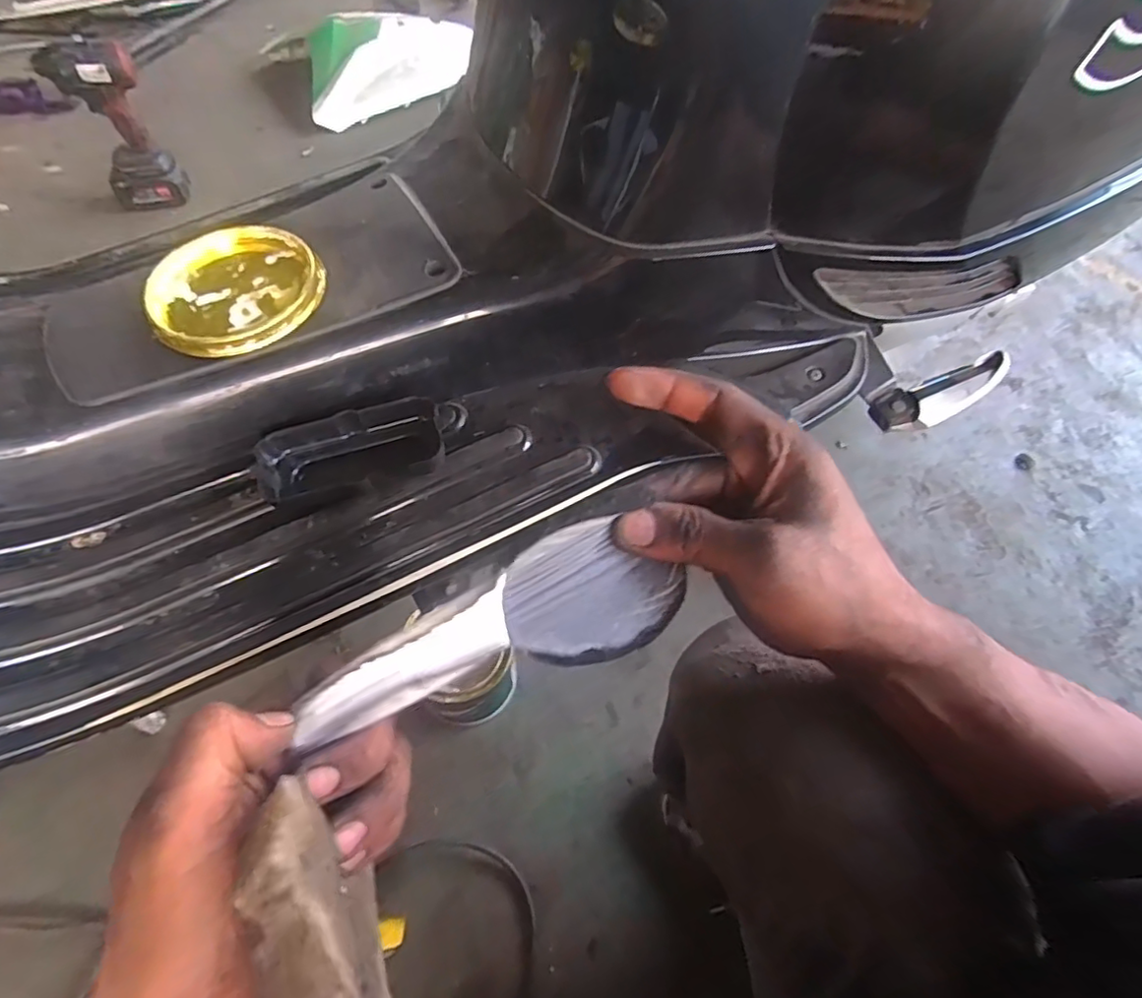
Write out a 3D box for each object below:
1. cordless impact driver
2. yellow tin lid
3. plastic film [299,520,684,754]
[{"bbox_3d":[-0.762,-0.628,0.987,0.122,0.238,0.080,-17,61,-13],"label":"cordless impact driver"},{"bbox_3d":[-0.204,-0.128,0.357,0.098,0.017,0.093,2,58,-3],"label":"yellow tin lid"},{"bbox_3d":[-0.028,0.050,0.219,0.149,0.022,0.045,-20,61,-12],"label":"plastic film"}]

